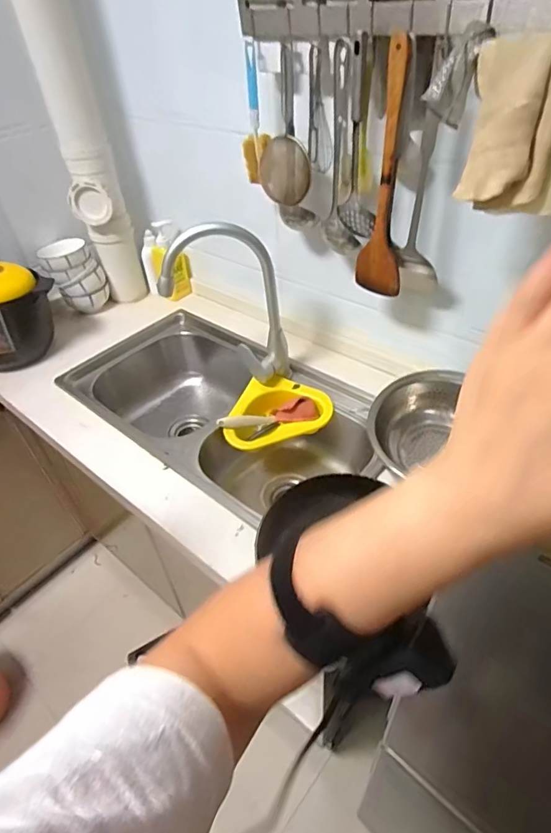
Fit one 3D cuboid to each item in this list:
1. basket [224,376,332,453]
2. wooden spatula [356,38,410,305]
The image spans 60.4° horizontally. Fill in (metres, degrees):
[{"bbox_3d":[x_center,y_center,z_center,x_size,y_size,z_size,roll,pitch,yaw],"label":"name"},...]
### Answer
[{"bbox_3d":[0.004,0.001,1.000,0.196,0.066,0.183,-3,43,3],"label":"basket"},{"bbox_3d":[0.162,-0.366,0.750,0.084,0.363,0.018,17,41,33],"label":"wooden spatula"}]

